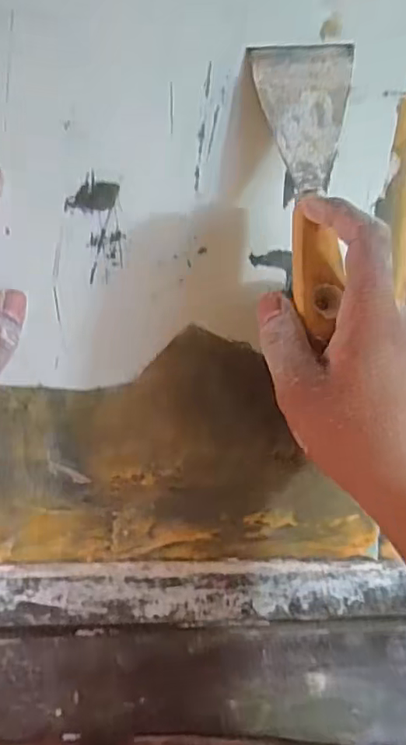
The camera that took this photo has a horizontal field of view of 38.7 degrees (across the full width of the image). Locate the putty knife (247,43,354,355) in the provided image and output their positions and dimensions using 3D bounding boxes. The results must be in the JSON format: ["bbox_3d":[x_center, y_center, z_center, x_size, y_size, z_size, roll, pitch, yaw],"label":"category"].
[{"bbox_3d":[0.056,-0.098,0.303,0.048,0.168,0.018,2,-13,-16],"label":"putty knife"}]

